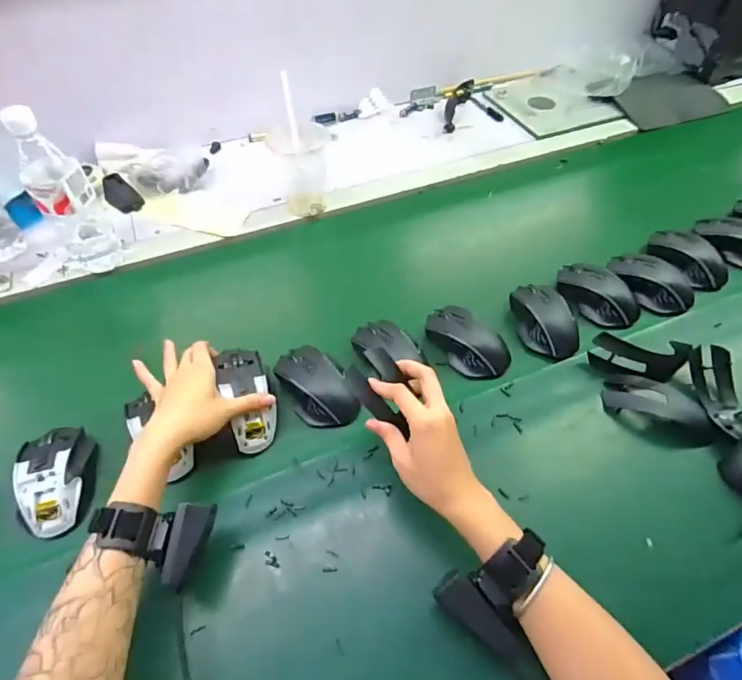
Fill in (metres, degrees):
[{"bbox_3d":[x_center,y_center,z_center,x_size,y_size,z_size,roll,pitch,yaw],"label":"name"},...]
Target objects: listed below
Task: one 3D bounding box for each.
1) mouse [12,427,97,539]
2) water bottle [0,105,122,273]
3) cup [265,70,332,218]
[{"bbox_3d":[-0.333,0.144,0.500,0.078,0.031,0.114,-17,55,-12],"label":"mouse"},{"bbox_3d":[-0.407,-0.189,0.639,0.078,0.225,0.064,-29,58,-20],"label":"water bottle"},{"bbox_3d":[-0.107,-0.290,0.740,0.086,0.167,0.095,3,53,3],"label":"cup"}]

